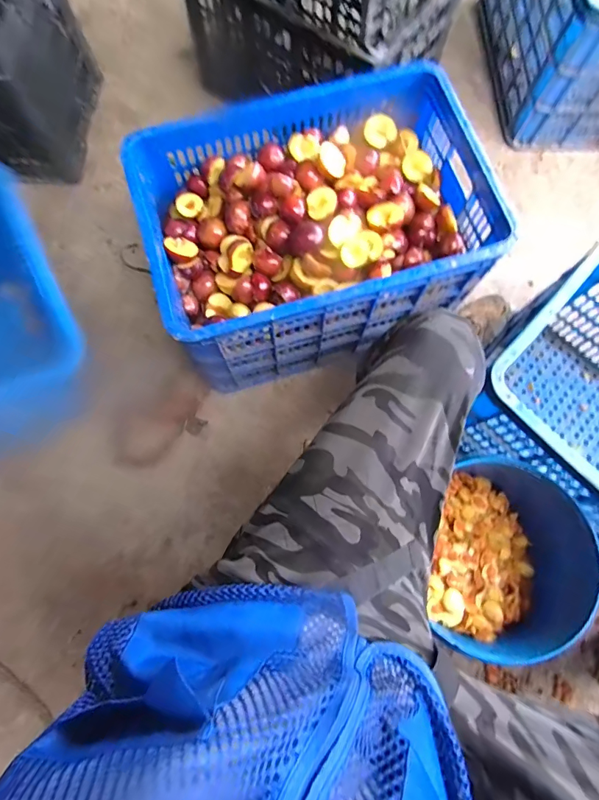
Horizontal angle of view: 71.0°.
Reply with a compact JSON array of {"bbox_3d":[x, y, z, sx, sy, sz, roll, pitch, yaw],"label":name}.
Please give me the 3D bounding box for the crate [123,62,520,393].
[{"bbox_3d":[0.028,-0.283,0.737,0.541,0.241,0.368,-17,71,-4],"label":"crate"}]

